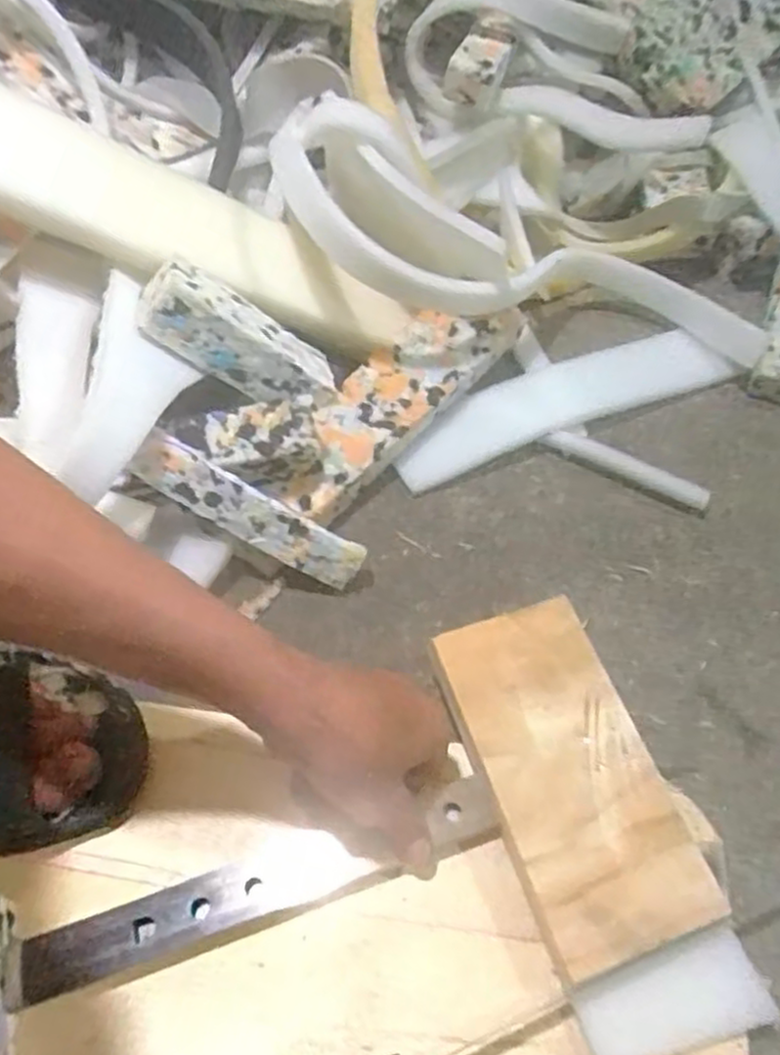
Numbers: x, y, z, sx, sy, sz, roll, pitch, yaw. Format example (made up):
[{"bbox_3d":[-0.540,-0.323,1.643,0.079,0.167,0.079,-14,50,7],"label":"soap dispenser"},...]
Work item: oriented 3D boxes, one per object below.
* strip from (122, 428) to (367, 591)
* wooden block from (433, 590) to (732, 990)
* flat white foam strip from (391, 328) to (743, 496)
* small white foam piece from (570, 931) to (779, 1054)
[{"bbox_3d":[-0.095,-0.009,0.495,0.163,0.037,0.015,30,14,-9],"label":"strip"},{"bbox_3d":[0.097,0.132,0.406,0.091,0.018,0.185,-17,56,-12],"label":"wooden block"},{"bbox_3d":[0.145,-0.108,0.616,0.304,0.031,0.060,-20,57,-14],"label":"flat white foam strip"},{"bbox_3d":[0.138,0.231,0.358,0.090,0.017,0.042,-12,55,-9],"label":"small white foam piece"}]

